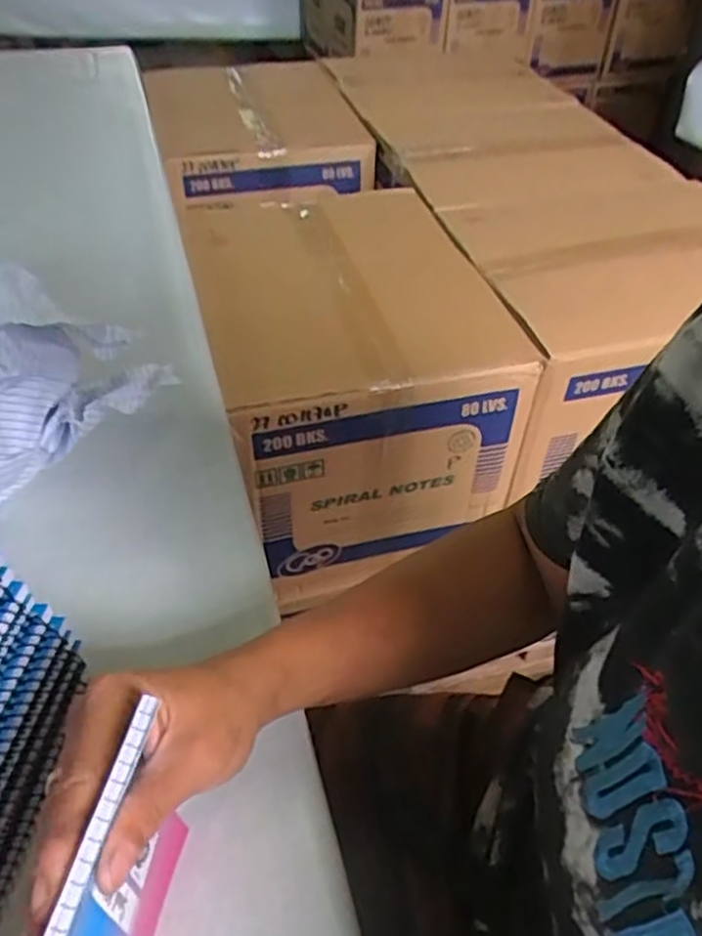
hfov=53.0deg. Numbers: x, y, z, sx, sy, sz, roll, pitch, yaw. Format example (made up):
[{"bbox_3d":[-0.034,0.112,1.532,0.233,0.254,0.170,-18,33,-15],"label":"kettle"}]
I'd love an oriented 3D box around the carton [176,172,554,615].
[{"bbox_3d":[-0.013,-0.127,0.924,0.316,0.296,0.435,-10,47,-12],"label":"carton"}]

